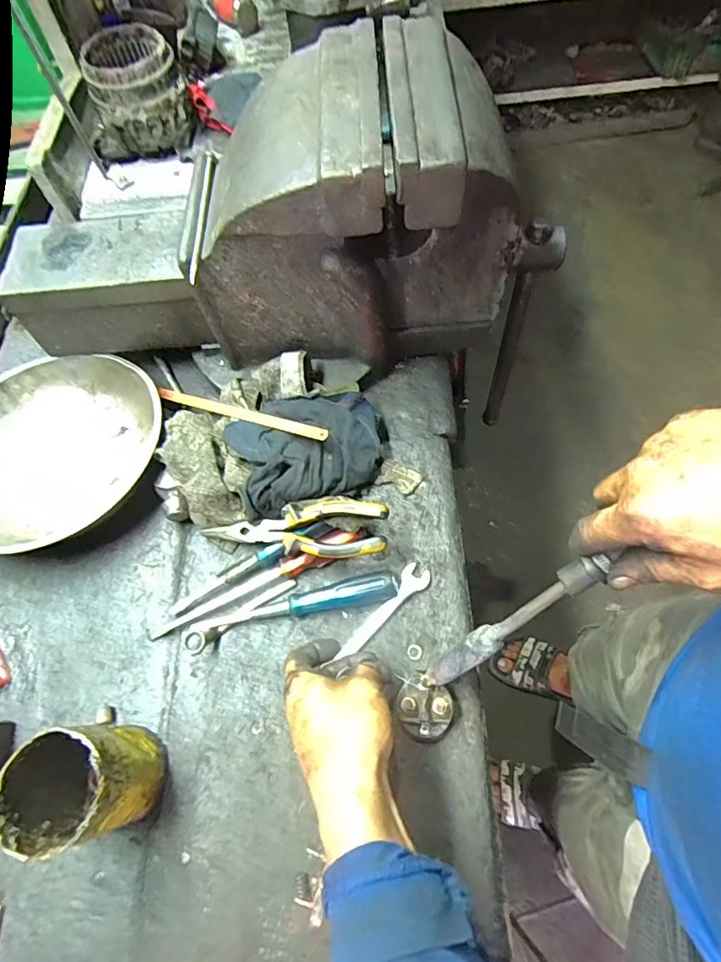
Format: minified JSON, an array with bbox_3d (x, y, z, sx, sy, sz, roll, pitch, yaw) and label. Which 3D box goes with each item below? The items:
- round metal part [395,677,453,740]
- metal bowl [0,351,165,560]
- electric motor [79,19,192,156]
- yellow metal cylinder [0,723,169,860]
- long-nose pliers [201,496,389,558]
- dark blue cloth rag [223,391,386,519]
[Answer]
[{"bbox_3d":[0.055,0.199,0.430,0.046,0.033,0.046,-2,64,4],"label":"round metal part"},{"bbox_3d":[-0.341,-0.032,0.553,0.239,0.066,0.232,-2,64,4],"label":"metal bowl"},{"bbox_3d":[-0.335,-0.557,0.728,0.152,0.126,0.124,-27,65,-8],"label":"electric motor"},{"bbox_3d":[-0.208,0.231,0.382,0.074,0.116,0.073,-2,64,4],"label":"yellow metal cylinder"},{"bbox_3d":[-0.063,0.043,0.482,0.181,0.018,0.060,-4,65,17],"label":"long-nose pliers"},{"bbox_3d":[-0.050,-0.034,0.521,0.156,0.065,0.113,-20,64,-5],"label":"dark blue cloth rag"}]

